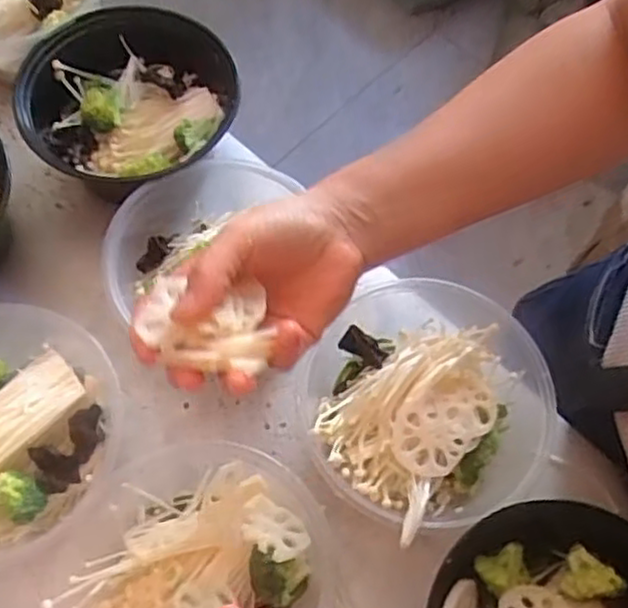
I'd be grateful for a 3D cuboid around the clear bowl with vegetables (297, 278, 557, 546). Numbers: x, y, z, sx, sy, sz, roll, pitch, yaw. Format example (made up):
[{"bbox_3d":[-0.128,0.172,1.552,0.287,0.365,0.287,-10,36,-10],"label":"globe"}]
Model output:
[{"bbox_3d":[0.074,0.074,0.503,0.161,0.082,0.162,0,67,-1],"label":"clear bowl with vegetables"}]

